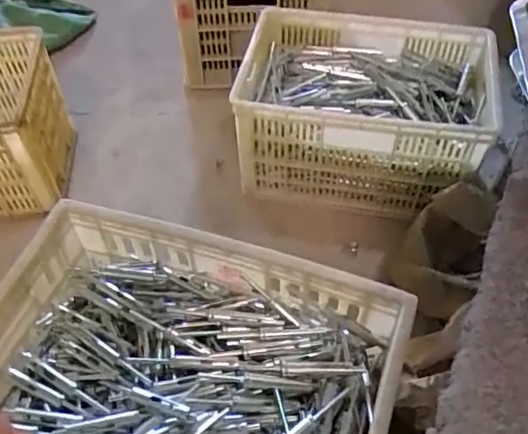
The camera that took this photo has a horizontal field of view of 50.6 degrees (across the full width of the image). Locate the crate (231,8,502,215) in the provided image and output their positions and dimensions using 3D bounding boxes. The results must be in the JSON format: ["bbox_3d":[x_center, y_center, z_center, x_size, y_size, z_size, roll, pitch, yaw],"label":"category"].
[{"bbox_3d":[0.198,-0.209,1.148,0.470,0.238,0.321,7,53,5],"label":"crate"}]

